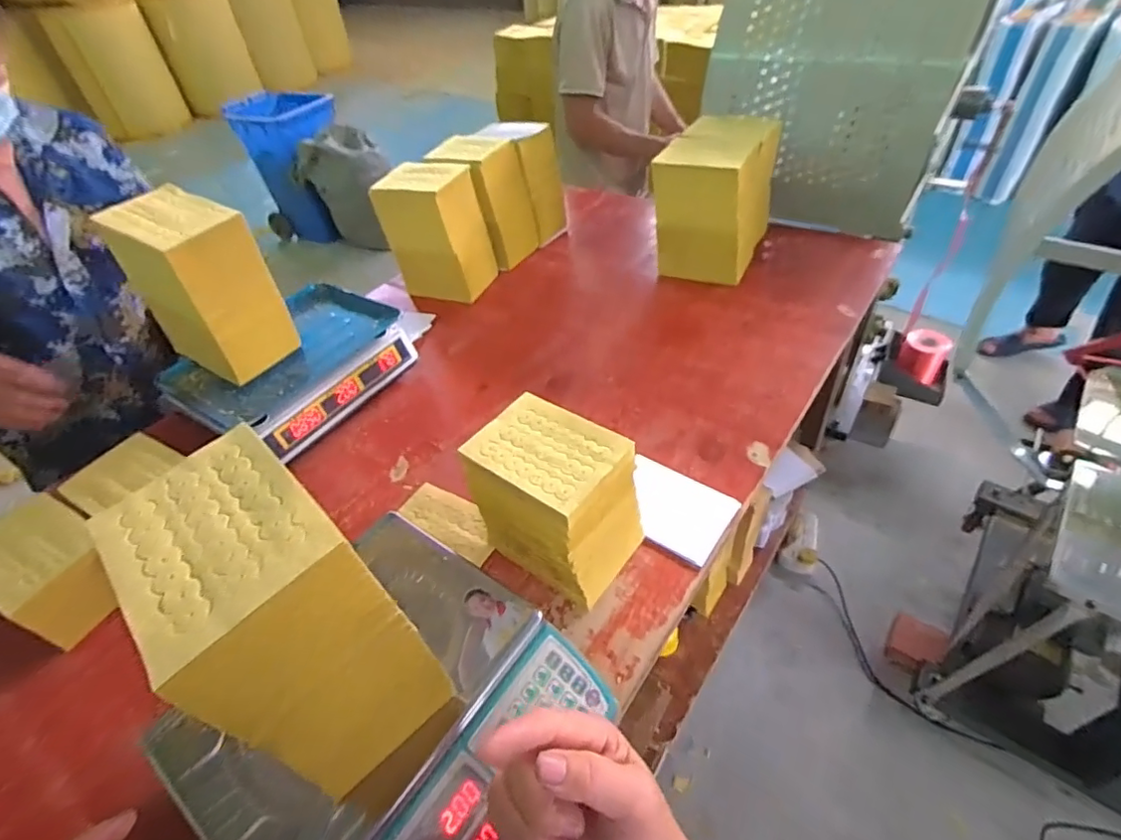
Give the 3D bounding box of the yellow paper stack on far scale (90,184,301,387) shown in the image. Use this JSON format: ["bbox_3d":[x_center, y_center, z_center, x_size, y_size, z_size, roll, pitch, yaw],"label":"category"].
[{"bbox_3d":[-0.516,-0.195,0.811,0.163,0.230,0.131,23,51,26],"label":"yellow paper stack on far scale"}]

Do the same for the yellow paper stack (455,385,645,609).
[{"bbox_3d":[-0.007,0.092,0.648,0.174,0.161,0.122,27,53,29],"label":"yellow paper stack"}]

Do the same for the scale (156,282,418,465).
[{"bbox_3d":[-0.433,-0.080,0.918,0.233,0.106,0.336,22,51,26],"label":"scale"}]

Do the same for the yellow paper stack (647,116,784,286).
[{"bbox_3d":[0.310,-0.433,1.095,0.179,0.235,0.237,21,51,25],"label":"yellow paper stack"}]

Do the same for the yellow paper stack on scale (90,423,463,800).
[{"bbox_3d":[-0.206,0.151,0.419,0.172,0.214,0.115,31,55,32],"label":"yellow paper stack on scale"}]

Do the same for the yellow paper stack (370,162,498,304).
[{"bbox_3d":[-0.245,-0.371,1.108,0.177,0.224,0.123,12,47,18],"label":"yellow paper stack"}]

